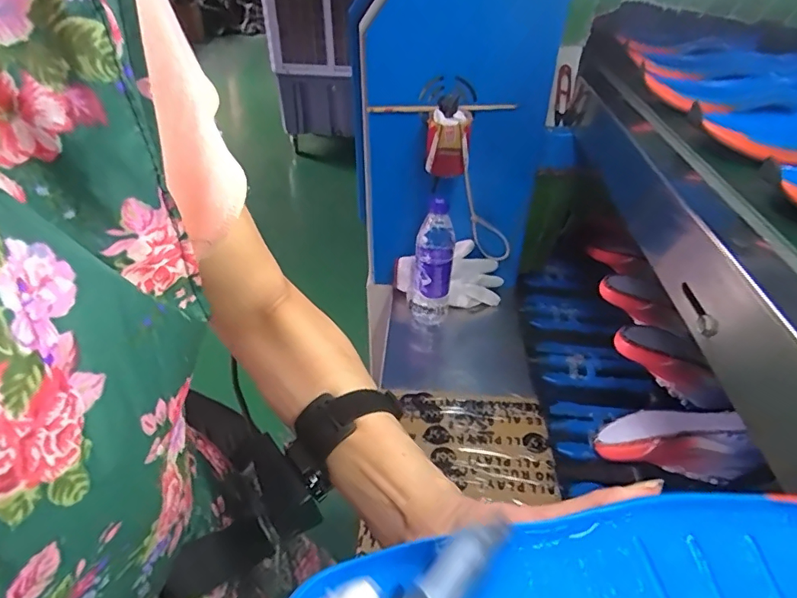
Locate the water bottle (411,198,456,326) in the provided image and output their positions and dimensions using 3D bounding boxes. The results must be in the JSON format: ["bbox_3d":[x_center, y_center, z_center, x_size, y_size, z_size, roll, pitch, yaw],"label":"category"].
[{"bbox_3d":[0.059,-0.056,0.858,0.064,0.228,0.055,3,37,3],"label":"water bottle"}]

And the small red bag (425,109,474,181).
[{"bbox_3d":[0.077,-0.244,0.795,0.067,0.092,0.059,1,37,0],"label":"small red bag"}]

